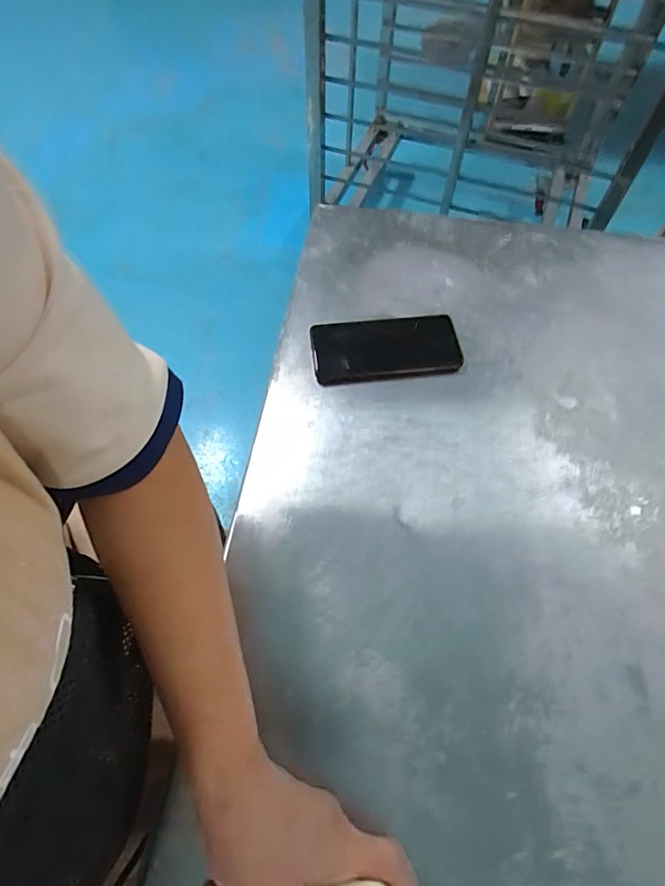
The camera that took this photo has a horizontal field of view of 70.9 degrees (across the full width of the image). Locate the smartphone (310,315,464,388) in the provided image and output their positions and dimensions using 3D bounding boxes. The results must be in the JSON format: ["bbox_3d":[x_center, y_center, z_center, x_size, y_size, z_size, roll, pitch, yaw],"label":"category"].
[{"bbox_3d":[0.057,-0.104,0.508,0.155,0.007,0.083,-6,62,-4],"label":"smartphone"}]

